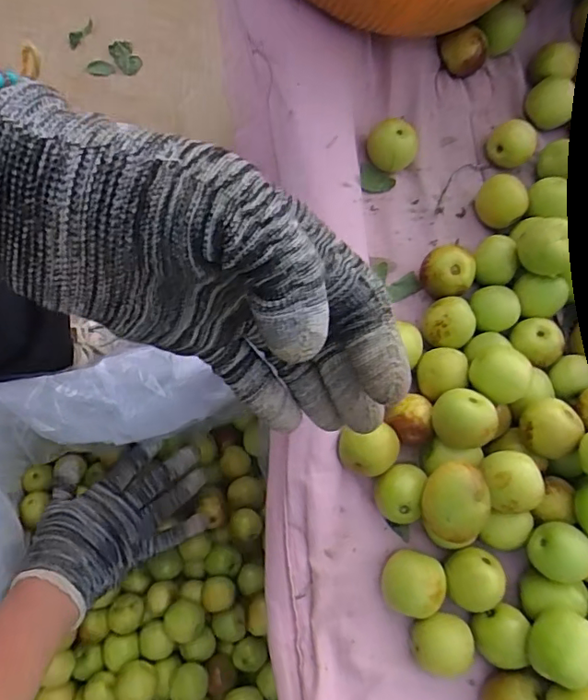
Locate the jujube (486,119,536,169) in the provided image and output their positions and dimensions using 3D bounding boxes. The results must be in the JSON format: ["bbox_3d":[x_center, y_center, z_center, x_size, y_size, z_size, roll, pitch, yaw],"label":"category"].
[{"bbox_3d":[0.146,-0.138,0.371,0.029,0.025,0.023,28,74,2],"label":"jujube"}]

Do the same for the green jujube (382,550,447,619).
[{"bbox_3d":[0.064,0.126,0.296,0.031,0.024,0.031,2,75,-6],"label":"green jujube"}]

